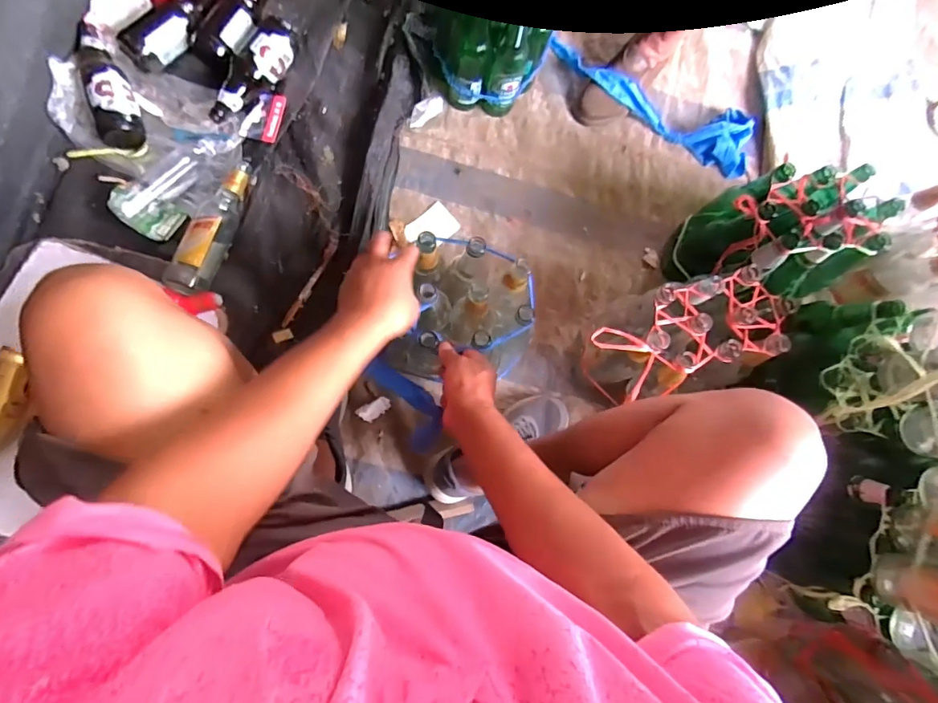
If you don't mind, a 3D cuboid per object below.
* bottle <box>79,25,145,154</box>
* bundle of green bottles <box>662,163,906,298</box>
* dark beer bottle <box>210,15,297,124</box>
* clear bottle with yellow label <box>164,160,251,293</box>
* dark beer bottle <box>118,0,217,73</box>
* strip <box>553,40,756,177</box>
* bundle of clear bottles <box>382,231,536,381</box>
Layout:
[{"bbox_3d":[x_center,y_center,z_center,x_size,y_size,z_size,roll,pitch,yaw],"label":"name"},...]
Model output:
[{"bbox_3d":[-0.649,-0.481,0.839,0.068,0.064,0.226,-17,85,-9],"label":"bottle"},{"bbox_3d":[0.538,-0.195,0.850,0.244,0.265,0.212,-16,85,-9],"label":"bundle of green bottles"},{"bbox_3d":[-0.411,-0.530,0.882,0.069,0.059,0.225,34,80,-2],"label":"dark beer bottle"},{"bbox_3d":[-0.472,-0.232,0.848,0.069,0.070,0.267,13,82,-5],"label":"clear bottle with yellow label"},{"bbox_3d":[-0.543,-0.615,0.873,0.216,0.064,0.063,-39,89,-10],"label":"dark beer bottle"},{"bbox_3d":[0.400,-0.551,0.983,0.484,0.061,0.142,31,81,-2],"label":"strip"},{"bbox_3d":[-0.013,-0.055,0.725,0.189,0.211,0.193,19,81,-4],"label":"bundle of clear bottles"}]

